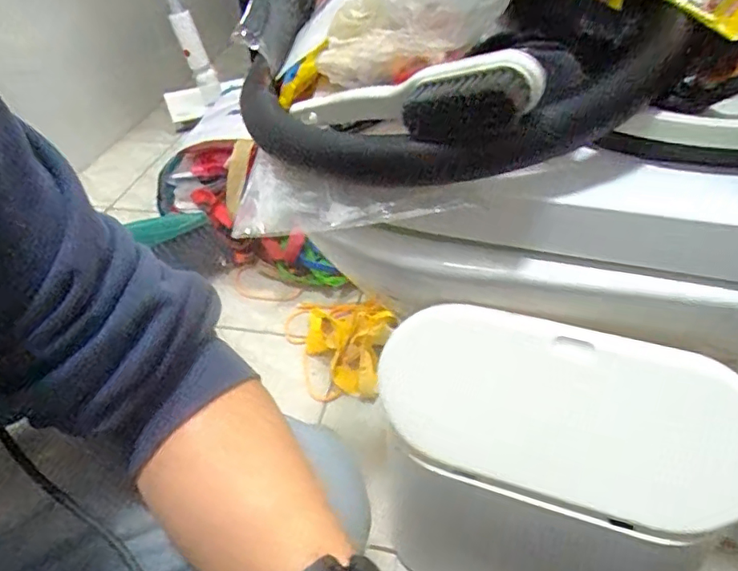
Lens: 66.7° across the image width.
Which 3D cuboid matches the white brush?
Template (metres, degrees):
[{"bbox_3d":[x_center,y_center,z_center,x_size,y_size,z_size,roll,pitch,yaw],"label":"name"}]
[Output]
[{"bbox_3d":[0.019,-0.127,0.397,0.208,0.048,0.042,14,43,44],"label":"white brush"}]

